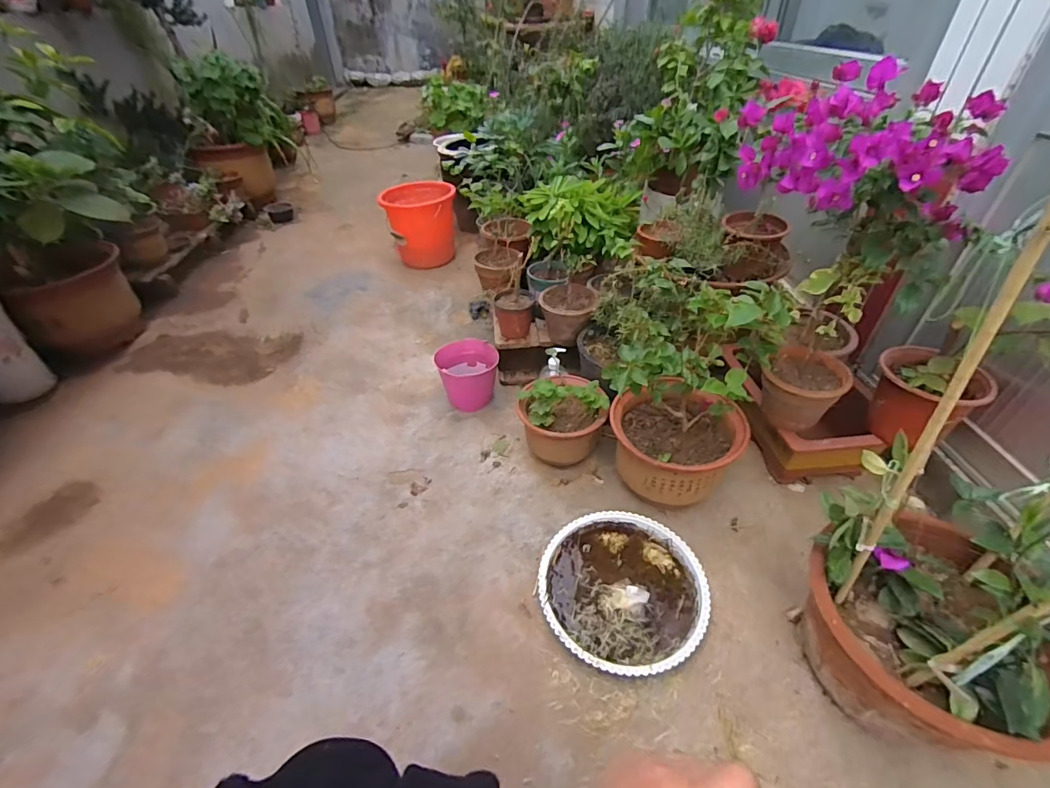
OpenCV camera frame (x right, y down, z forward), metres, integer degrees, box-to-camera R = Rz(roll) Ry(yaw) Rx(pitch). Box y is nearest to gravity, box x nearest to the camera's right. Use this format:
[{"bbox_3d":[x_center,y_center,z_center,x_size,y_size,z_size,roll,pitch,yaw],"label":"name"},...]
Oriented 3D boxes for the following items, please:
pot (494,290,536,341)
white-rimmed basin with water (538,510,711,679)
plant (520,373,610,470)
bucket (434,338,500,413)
[{"bbox_3d":[-0.030,-0.228,1.317,0.112,0.139,0.094,0,41,1],"label":"pot"},{"bbox_3d":[0.188,0.373,0.905,0.303,0.045,0.311,-1,41,1],"label":"white-rimmed basin with water"},{"bbox_3d":[0.085,0.067,1.140,0.196,0.211,0.187,-11,42,-12],"label":"plant"},{"bbox_3d":[-0.162,-0.061,1.344,0.174,0.143,0.191,-1,41,1],"label":"bucket"}]

